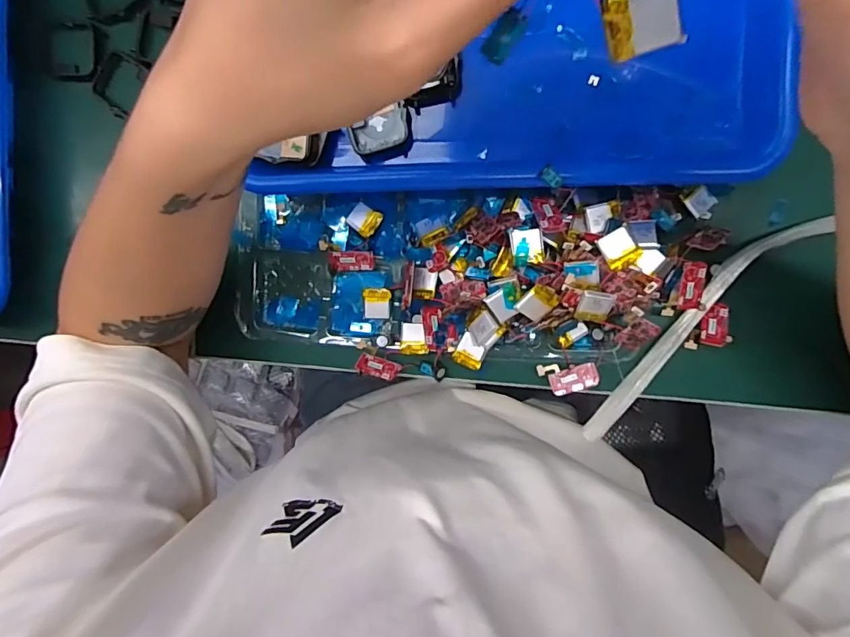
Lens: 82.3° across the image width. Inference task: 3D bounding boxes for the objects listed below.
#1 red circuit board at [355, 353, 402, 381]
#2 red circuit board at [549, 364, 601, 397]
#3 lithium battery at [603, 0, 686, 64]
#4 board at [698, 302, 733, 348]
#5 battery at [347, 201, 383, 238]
[{"bbox_3d":[-0.031,0.033,0.320,0.030,0.004,0.014,19,96,-25],"label":"red circuit board"},{"bbox_3d":[0.095,0.038,0.307,0.031,0.004,0.015,-19,75,13],"label":"red circuit board"},{"bbox_3d":[0.065,-0.089,0.145,0.020,0.004,0.019,-3,127,34],"label":"lithium battery"},{"bbox_3d":[0.181,0.003,0.304,0.016,0.004,0.030,6,63,23],"label":"board"},{"bbox_3d":[-0.039,-0.064,0.316,0.019,0.005,0.018,34,96,2],"label":"battery"}]

